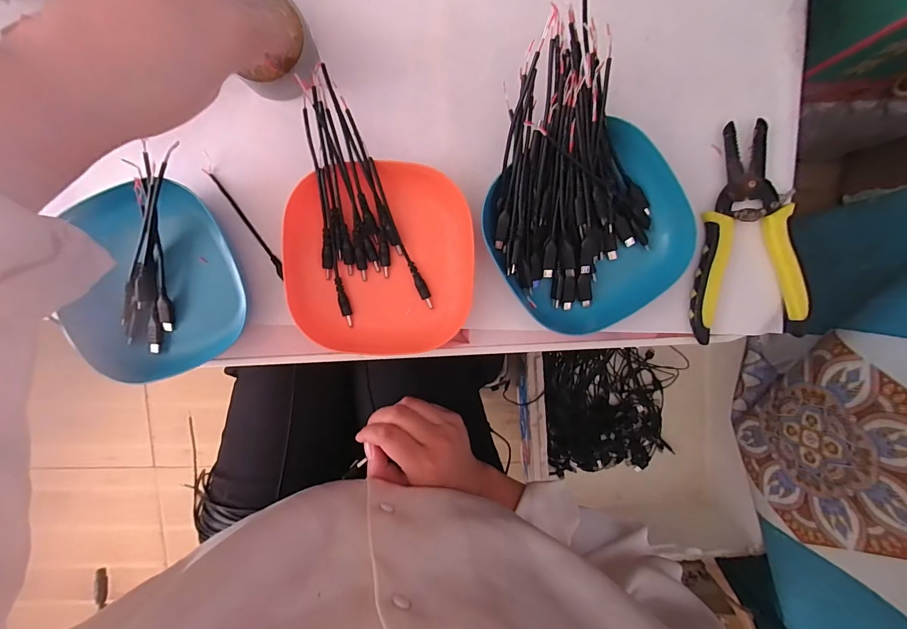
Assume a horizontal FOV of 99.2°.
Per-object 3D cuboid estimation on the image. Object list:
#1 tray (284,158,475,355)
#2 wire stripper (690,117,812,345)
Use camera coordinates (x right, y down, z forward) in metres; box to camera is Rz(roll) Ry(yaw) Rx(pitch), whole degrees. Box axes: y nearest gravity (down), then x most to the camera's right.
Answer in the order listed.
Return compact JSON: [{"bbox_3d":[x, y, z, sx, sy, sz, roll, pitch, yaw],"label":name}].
[{"bbox_3d":[-0.054,-0.038,0.297,0.135,0.026,0.139,-3,98,0],"label":"tray"},{"bbox_3d":[0.226,-0.063,0.300,0.081,0.021,0.163,-8,98,1],"label":"wire stripper"}]

